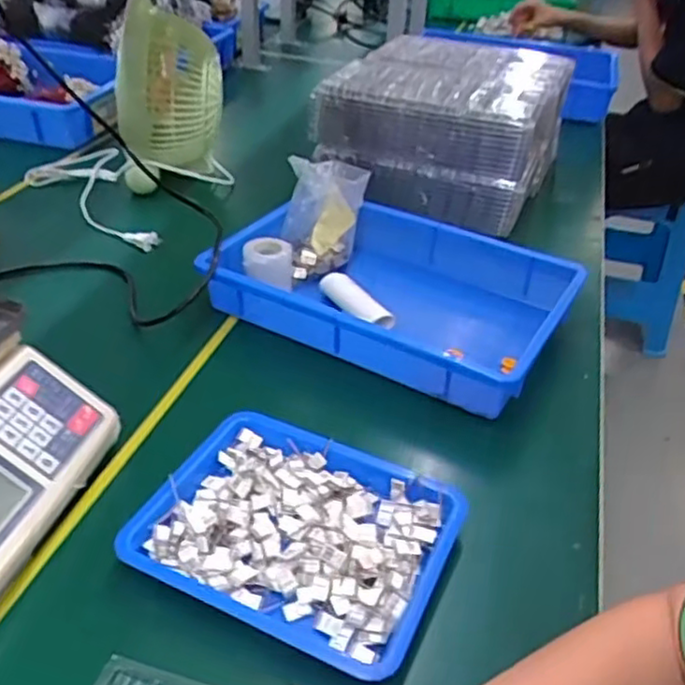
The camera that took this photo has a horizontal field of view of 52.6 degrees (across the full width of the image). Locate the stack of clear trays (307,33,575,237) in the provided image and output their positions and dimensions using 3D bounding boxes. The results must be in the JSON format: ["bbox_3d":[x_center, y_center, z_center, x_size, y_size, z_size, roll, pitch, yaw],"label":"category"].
[{"bbox_3d":[0.157,-0.326,1.040,0.294,0.173,0.310,18,38,18],"label":"stack of clear trays"}]

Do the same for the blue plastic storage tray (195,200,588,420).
[{"bbox_3d":[0.052,-0.052,0.770,0.360,0.082,0.241,22,40,22],"label":"blue plastic storage tray"}]

